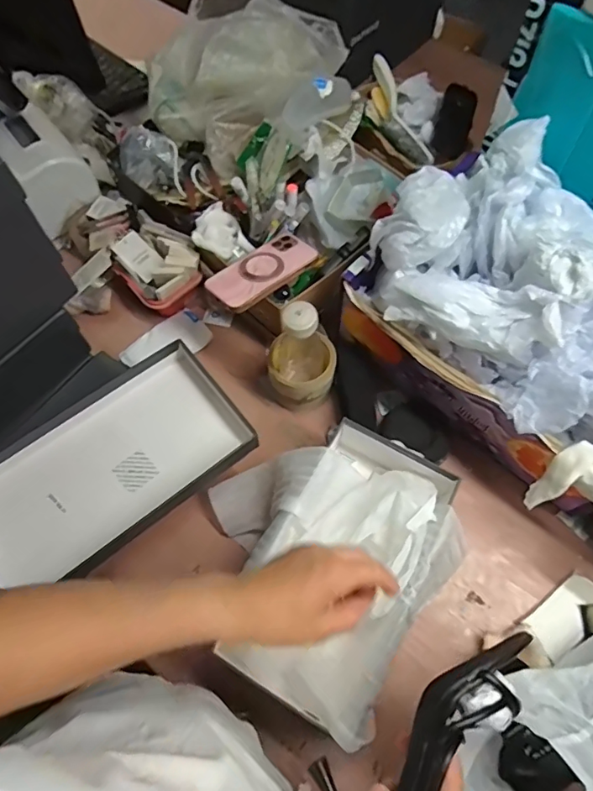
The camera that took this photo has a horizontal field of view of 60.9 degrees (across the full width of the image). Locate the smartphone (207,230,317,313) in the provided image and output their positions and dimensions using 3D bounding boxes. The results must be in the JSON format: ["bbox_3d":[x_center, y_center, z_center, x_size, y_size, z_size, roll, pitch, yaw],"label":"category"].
[{"bbox_3d":[-0.042,-0.167,0.661,0.146,0.017,0.076,-40,63,-20],"label":"smartphone"}]

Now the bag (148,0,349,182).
[{"bbox_3d":[-0.102,-0.501,0.761,0.261,0.106,0.251,38,72,16],"label":"bag"}]

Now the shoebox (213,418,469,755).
[{"bbox_3d":[0.062,0.196,0.571,0.192,0.098,0.303,29,70,13],"label":"shoebox"}]

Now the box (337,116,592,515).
[{"bbox_3d":[0.311,-0.064,0.593,0.295,0.202,0.491,-38,71,-14],"label":"box"}]

